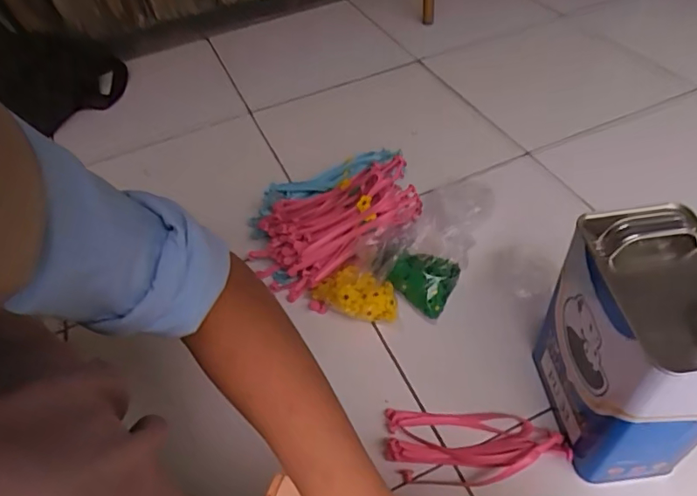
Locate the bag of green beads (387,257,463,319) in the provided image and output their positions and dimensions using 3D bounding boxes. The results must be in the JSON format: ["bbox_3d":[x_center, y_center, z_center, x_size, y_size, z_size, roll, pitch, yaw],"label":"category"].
[{"bbox_3d":[0.107,0.046,0.722,0.083,0.050,0.078,25,56,26],"label":"bag of green beads"}]

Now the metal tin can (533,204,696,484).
[{"bbox_3d":[0.274,0.097,0.499,0.106,0.256,0.168,-6,48,2],"label":"metal tin can"}]

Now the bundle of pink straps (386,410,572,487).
[{"bbox_3d":[0.141,0.220,0.569,0.194,0.026,0.081,1,49,8],"label":"bundle of pink straps"}]

